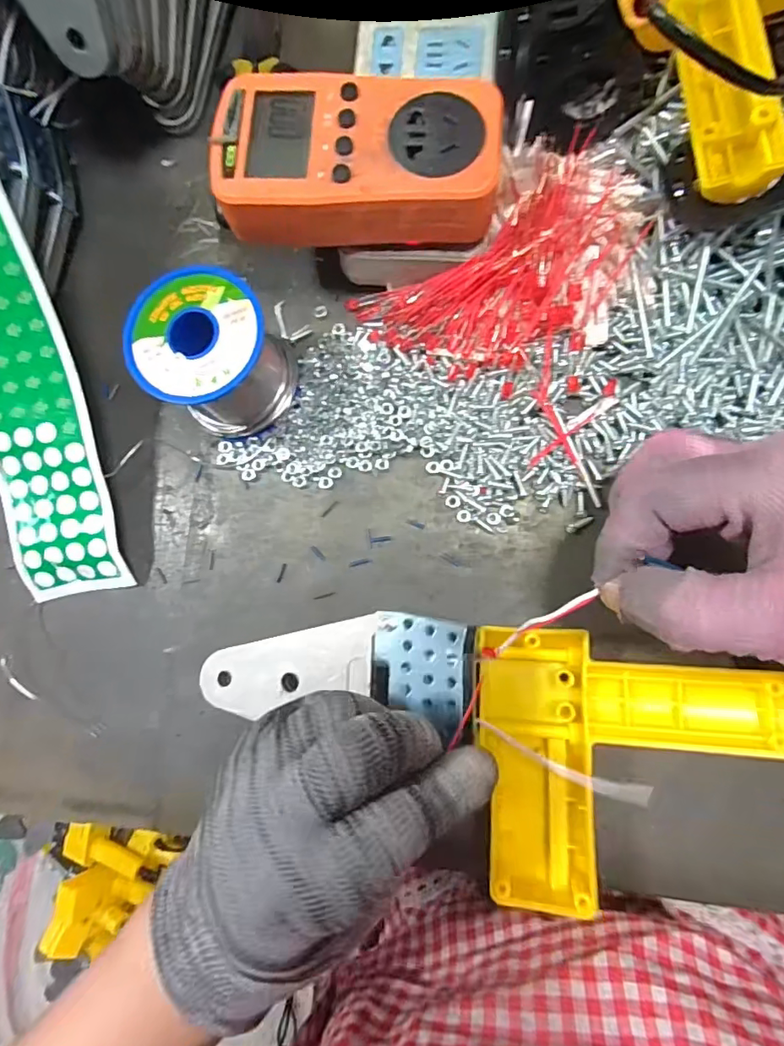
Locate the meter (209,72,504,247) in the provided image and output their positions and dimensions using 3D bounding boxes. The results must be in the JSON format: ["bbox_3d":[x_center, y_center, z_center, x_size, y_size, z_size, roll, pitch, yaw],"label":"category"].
[{"bbox_3d":[-0.015,-0.164,0.243,0.126,0.031,0.072,4,83,7],"label":"meter"}]

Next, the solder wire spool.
[{"bbox_3d":[-0.089,-0.084,0.269,0.064,0.061,0.064,-1,82,6],"label":"solder wire spool"}]

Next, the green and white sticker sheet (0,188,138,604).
[{"bbox_3d":[-0.194,-0.067,0.269,0.058,0.015,0.220,-10,103,6],"label":"green and white sticker sheet"}]

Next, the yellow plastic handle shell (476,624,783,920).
[{"bbox_3d":[0.113,0.106,0.232,0.143,0.041,0.114,-1,84,7],"label":"yellow plastic handle shell"}]

